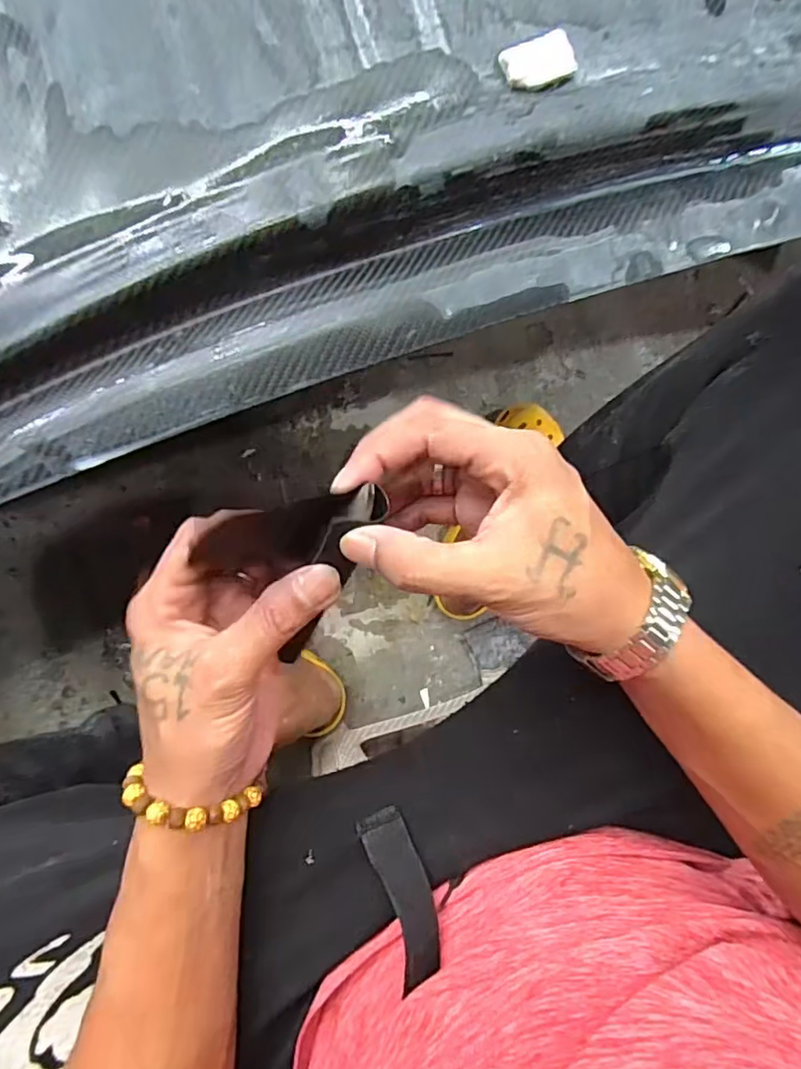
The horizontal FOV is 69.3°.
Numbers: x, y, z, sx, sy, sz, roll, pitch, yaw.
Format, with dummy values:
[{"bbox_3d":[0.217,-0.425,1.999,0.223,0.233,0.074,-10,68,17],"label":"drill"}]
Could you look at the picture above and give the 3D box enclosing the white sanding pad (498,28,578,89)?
[{"bbox_3d":[0.092,-0.312,0.383,0.047,0.005,0.029,-24,92,-6],"label":"white sanding pad"}]

